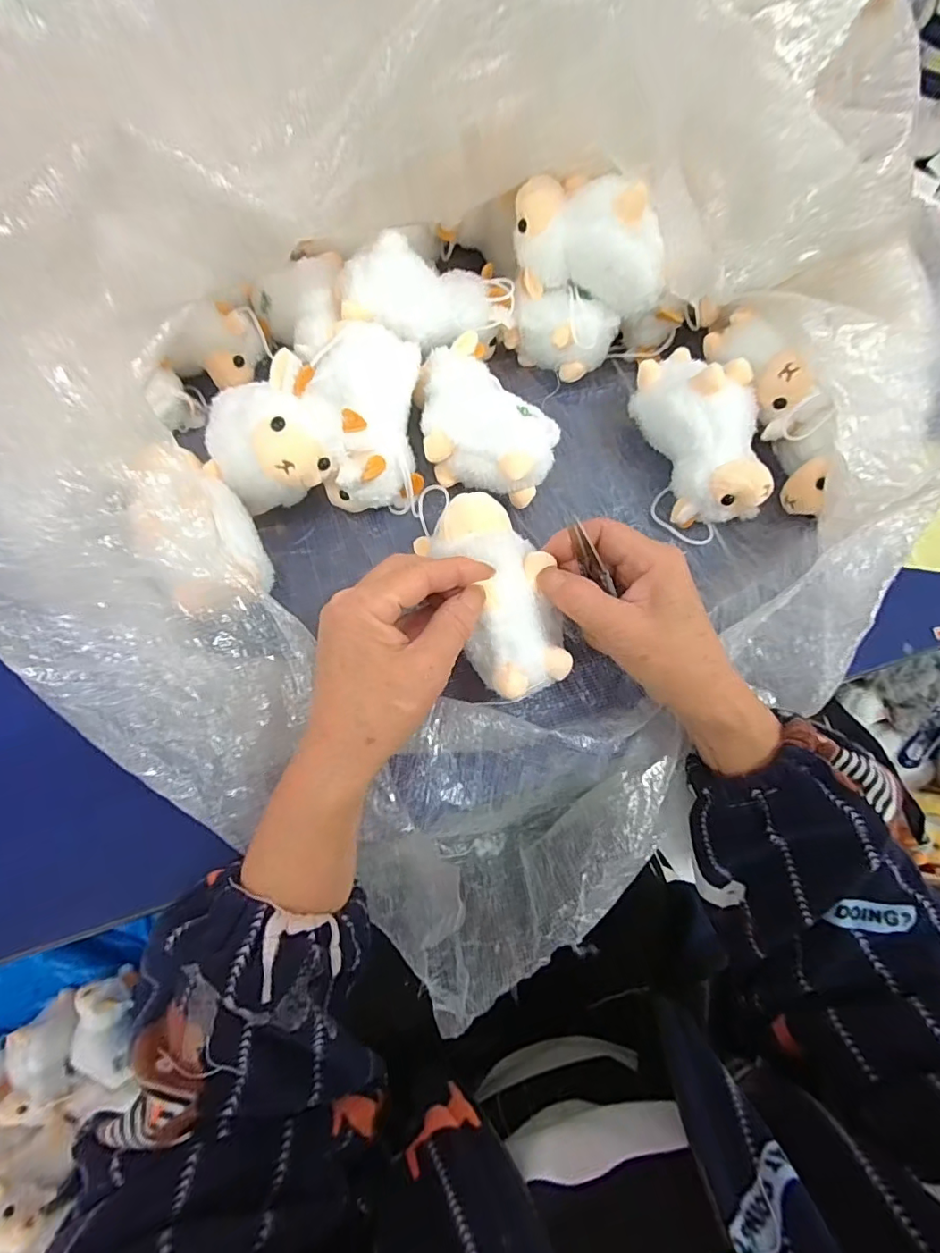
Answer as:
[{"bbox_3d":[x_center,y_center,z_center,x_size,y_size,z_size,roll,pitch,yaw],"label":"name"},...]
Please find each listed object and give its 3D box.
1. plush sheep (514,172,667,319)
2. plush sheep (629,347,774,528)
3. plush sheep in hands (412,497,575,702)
[{"bbox_3d":[0.079,-0.257,0.359,0.063,0.073,0.098,-30,71,-14],"label":"plush sheep"},{"bbox_3d":[0.166,-0.134,0.366,0.067,0.071,0.115,-17,68,-9],"label":"plush sheep"},{"bbox_3d":[0.014,-0.021,0.304,0.055,0.054,0.125,-18,69,-9],"label":"plush sheep in hands"}]

